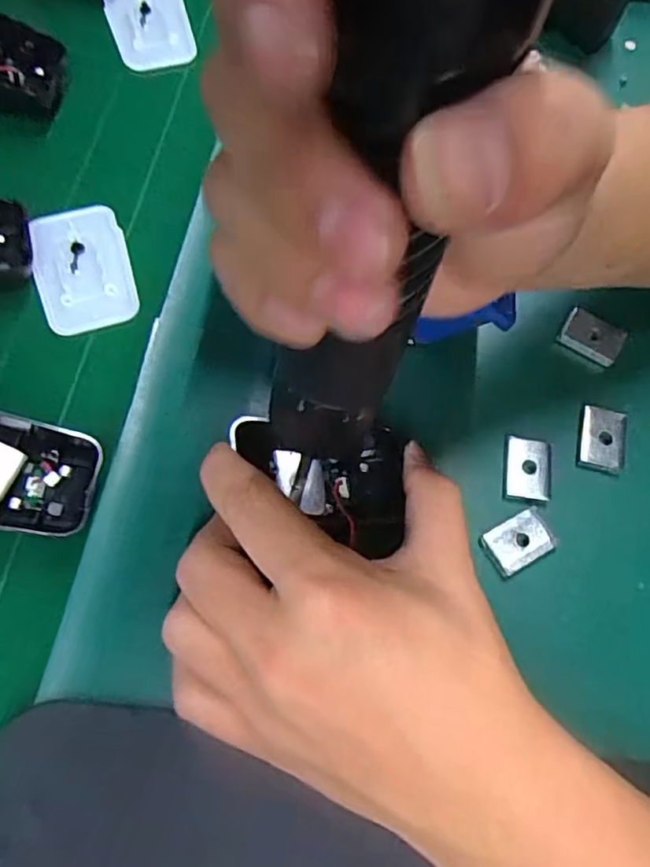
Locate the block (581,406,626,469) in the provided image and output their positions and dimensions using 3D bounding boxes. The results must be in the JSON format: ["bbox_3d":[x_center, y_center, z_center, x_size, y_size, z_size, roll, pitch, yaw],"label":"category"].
[{"bbox_3d":[0.126,0.002,0.280,0.019,0.006,0.027,15,69,1],"label":"block"}]

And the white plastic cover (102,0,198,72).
[{"bbox_3d":[-0.102,-0.241,0.360,0.045,0.004,0.068,-18,72,-11],"label":"white plastic cover"}]

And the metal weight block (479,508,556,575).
[{"bbox_3d":[0.081,0.045,0.259,0.029,0.004,0.019,-27,74,-14],"label":"metal weight block"}]

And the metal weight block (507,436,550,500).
[{"bbox_3d":[0.089,0.015,0.272,0.018,0.004,0.028,8,69,-2],"label":"metal weight block"}]

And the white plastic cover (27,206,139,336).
[{"bbox_3d":[-0.117,-0.081,0.300,0.043,0.005,0.067,-16,71,-10],"label":"white plastic cover"}]

